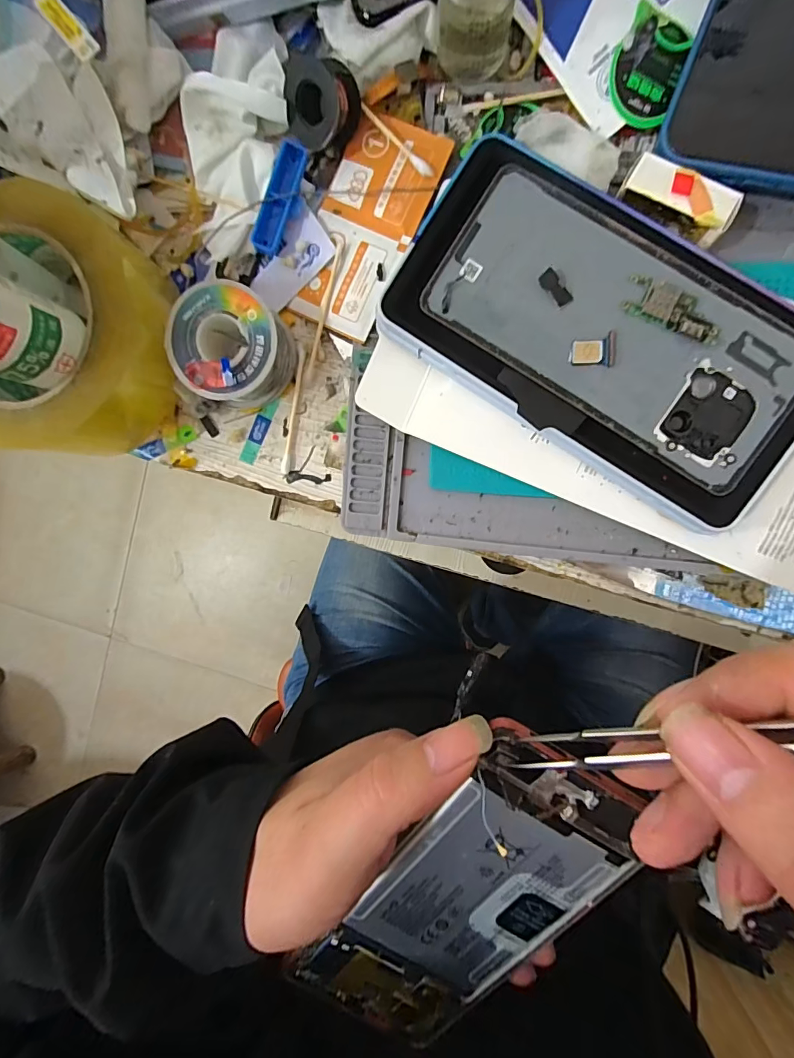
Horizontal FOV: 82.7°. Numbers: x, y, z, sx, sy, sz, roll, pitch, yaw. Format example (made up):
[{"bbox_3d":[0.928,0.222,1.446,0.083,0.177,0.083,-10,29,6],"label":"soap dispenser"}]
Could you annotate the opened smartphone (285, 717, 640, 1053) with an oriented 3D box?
[{"bbox_3d":[0.026,0.148,0.175,0.071,0.011,0.161,32,107,3],"label":"opened smartphone"}]

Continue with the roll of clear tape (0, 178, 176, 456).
[{"bbox_3d":[-0.169,-0.096,0.228,0.106,0.049,0.125,23,95,4],"label":"roll of clear tape"}]

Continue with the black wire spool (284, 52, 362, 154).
[{"bbox_3d":[-0.035,-0.199,0.212,0.030,0.017,0.032,16,138,14],"label":"black wire spool"}]

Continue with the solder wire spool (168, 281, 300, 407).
[{"bbox_3d":[-0.083,-0.091,0.228,0.052,0.033,0.052,0,94,6],"label":"solder wire spool"}]

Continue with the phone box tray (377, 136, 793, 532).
[{"bbox_3d":[0.094,-0.091,0.206,0.183,0.022,0.112,31,96,3],"label":"phone box tray"}]

